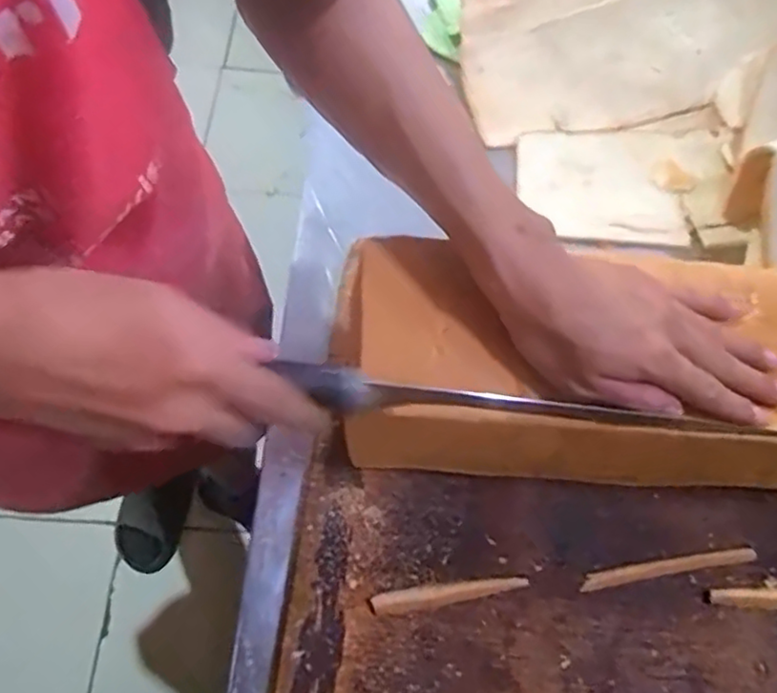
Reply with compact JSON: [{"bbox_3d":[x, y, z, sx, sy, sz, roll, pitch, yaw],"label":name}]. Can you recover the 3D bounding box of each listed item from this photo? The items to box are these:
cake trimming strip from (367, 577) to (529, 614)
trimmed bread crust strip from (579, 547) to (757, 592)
[{"bbox_3d":[0.041,0.167,0.445,0.108,0.006,0.013,-7,66,-6],"label":"cake trimming strip"},{"bbox_3d":[0.199,0.156,0.463,0.129,0.004,0.011,-8,66,-7],"label":"trimmed bread crust strip"}]

